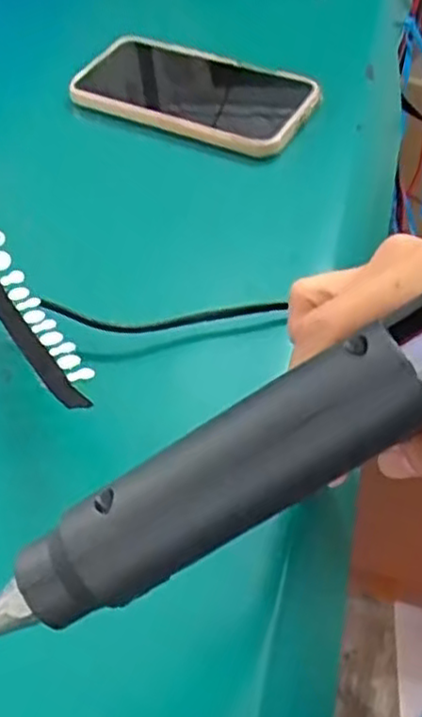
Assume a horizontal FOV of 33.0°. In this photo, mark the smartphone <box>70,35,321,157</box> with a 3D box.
[{"bbox_3d":[-0.009,-0.172,0.455,0.150,0.018,0.072,23,56,21],"label":"smartphone"}]

